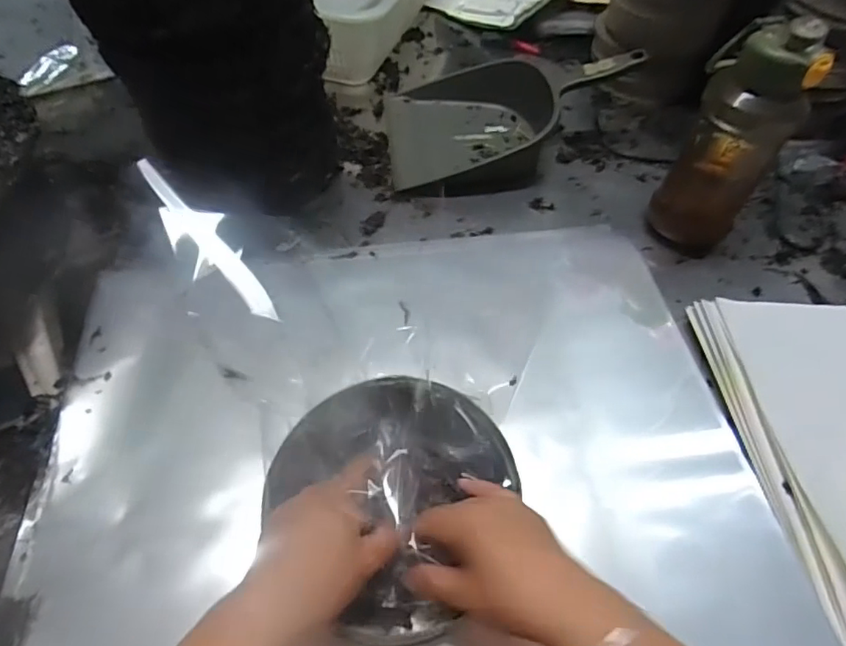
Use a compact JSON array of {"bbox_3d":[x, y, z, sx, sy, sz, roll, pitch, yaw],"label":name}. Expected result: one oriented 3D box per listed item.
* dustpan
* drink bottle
[{"bbox_3d":[0.112,-0.283,0.746,0.322,0.133,0.221,-1,54,-4],"label":"dustpan"},{"bbox_3d":[0.333,-0.196,0.582,0.102,0.233,0.095,31,59,18],"label":"drink bottle"}]

